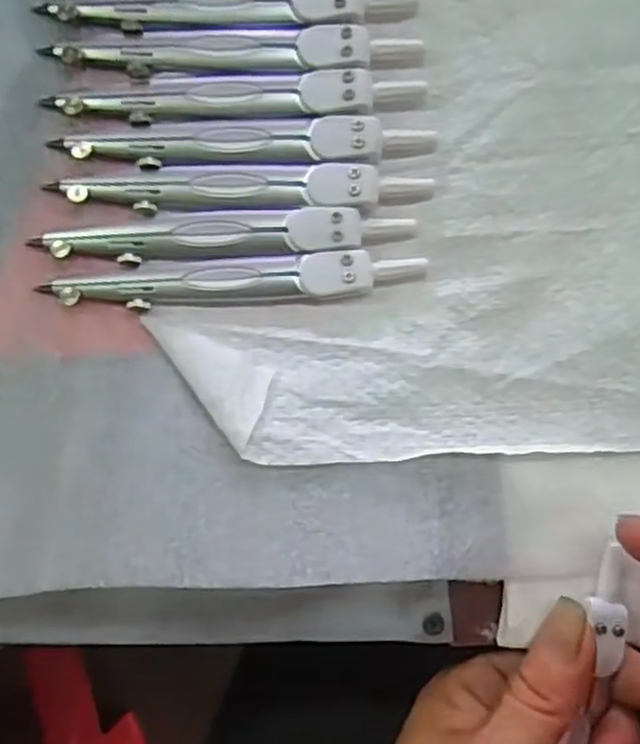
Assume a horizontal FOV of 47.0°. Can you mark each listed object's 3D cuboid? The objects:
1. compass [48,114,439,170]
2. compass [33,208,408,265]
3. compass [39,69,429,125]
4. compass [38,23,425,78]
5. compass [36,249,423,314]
[{"bbox_3d":[-0.025,-0.078,0.248,0.125,0.007,0.015,-1,88,1],"label":"compass"},{"bbox_3d":[-0.032,-0.047,0.247,0.124,0.006,0.015,-3,88,1],"label":"compass"},{"bbox_3d":[-0.028,-0.094,0.249,0.126,0.006,0.015,-1,88,1],"label":"compass"},{"bbox_3d":[-0.029,-0.110,0.250,0.125,0.007,0.016,1,88,1],"label":"compass"},{"bbox_3d":[-0.029,-0.031,0.246,0.125,0.006,0.015,-4,88,1],"label":"compass"}]

